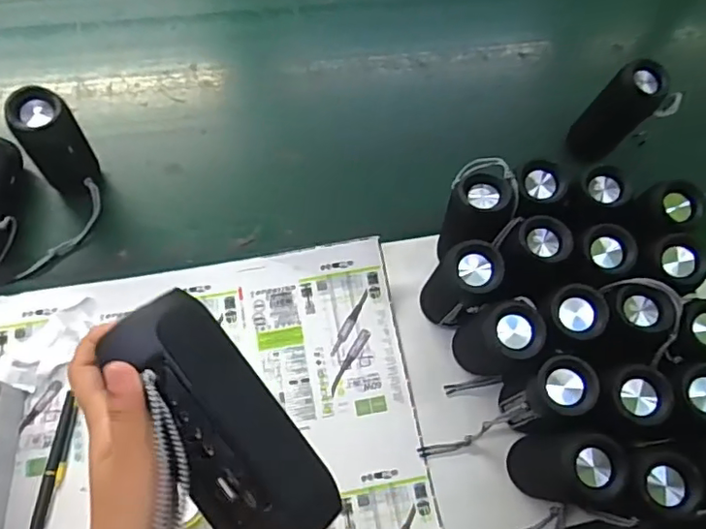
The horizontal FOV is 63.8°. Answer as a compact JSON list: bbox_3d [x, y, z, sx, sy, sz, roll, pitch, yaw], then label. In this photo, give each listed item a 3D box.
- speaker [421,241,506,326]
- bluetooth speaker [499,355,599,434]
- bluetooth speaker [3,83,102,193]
[{"bbox_3d":[0.113,0.031,0.630,0.063,0.150,0.056,28,66,7],"label":"speaker"},{"bbox_3d":[0.194,0.137,0.586,0.052,0.148,0.059,20,66,3],"label":"bluetooth speaker"},{"bbox_3d":[-0.346,-0.131,0.674,0.066,0.158,0.060,-33,73,-18],"label":"bluetooth speaker"}]

